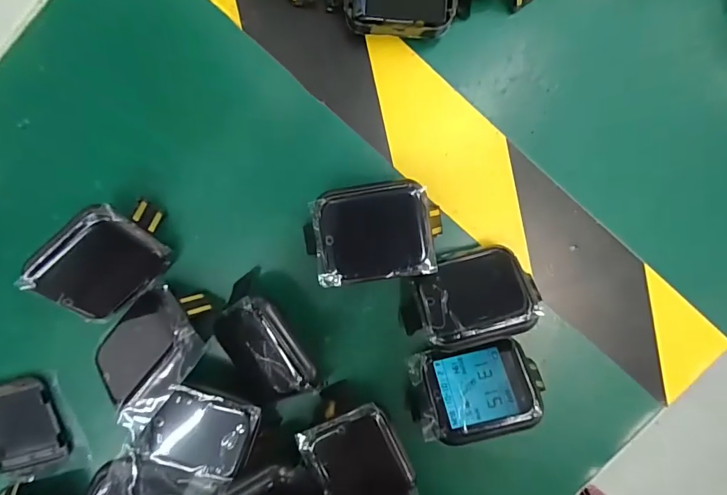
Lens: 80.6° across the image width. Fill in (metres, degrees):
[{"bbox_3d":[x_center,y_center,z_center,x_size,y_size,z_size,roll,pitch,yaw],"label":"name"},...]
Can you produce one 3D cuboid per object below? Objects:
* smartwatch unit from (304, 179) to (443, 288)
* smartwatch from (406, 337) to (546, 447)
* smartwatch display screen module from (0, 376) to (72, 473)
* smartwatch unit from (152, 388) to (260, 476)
[{"bbox_3d":[0.005,-0.006,0.166,0.051,0.016,0.036,-9,96,0],"label":"smartwatch unit"},{"bbox_3d":[0.044,0.058,0.172,0.047,0.013,0.034,-11,63,0],"label":"smartwatch"},{"bbox_3d":[-0.145,0.075,0.183,0.033,0.005,0.038,-18,96,1],"label":"smartwatch display screen module"},{"bbox_3d":[-0.062,0.073,0.167,0.037,0.005,0.032,17,95,-3],"label":"smartwatch unit"}]

